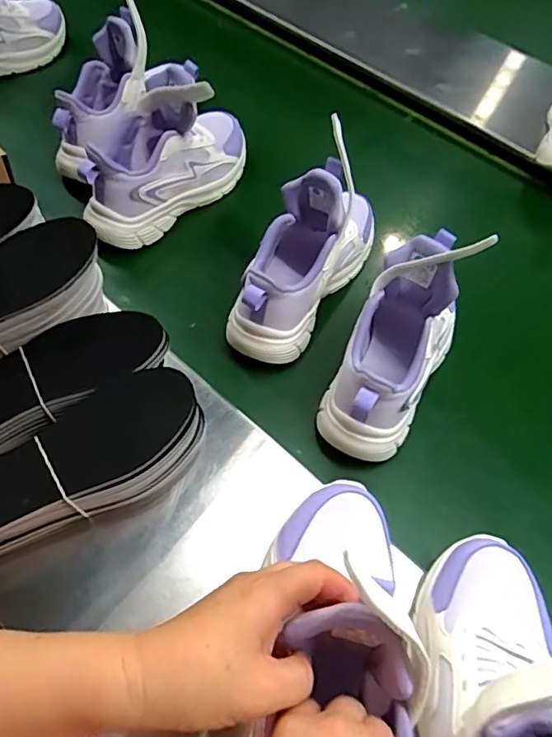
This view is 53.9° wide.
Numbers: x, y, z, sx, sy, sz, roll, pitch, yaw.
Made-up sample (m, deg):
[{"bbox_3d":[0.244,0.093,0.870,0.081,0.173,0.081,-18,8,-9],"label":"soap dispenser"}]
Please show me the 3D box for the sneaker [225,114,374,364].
[{"bbox_3d":[0.023,-0.127,0.540,0.105,0.162,0.212,27,57,14],"label":"sneaker"}]

